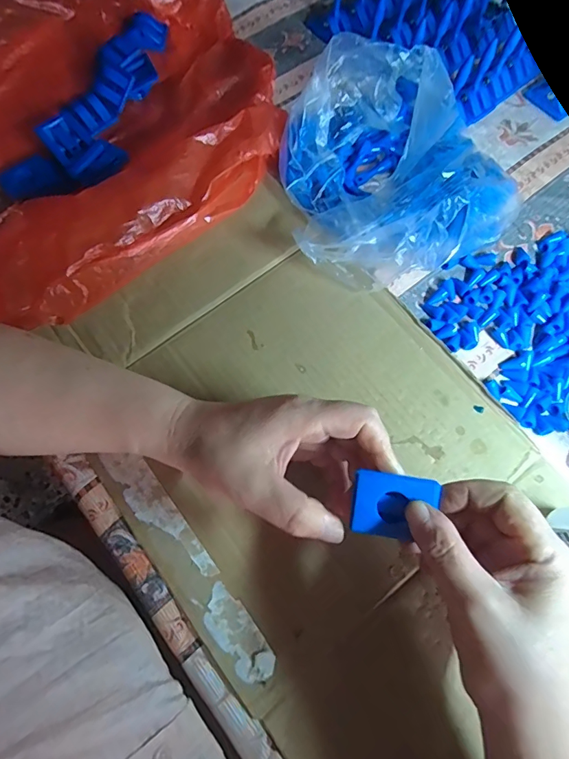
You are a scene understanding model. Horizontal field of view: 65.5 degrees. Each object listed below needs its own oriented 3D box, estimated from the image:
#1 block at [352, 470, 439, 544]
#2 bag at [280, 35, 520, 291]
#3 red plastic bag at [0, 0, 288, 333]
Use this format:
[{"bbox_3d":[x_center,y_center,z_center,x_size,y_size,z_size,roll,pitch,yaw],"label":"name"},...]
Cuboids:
[{"bbox_3d":[0.059,0.069,0.243,0.040,0.015,0.035,9,92,9],"label":"block"},{"bbox_3d":[0.094,-0.171,0.348,0.187,0.080,0.185,-7,70,-5],"label":"bag"},{"bbox_3d":[-0.174,-0.228,0.381,0.346,0.045,0.331,-31,73,-13],"label":"red plastic bag"}]

